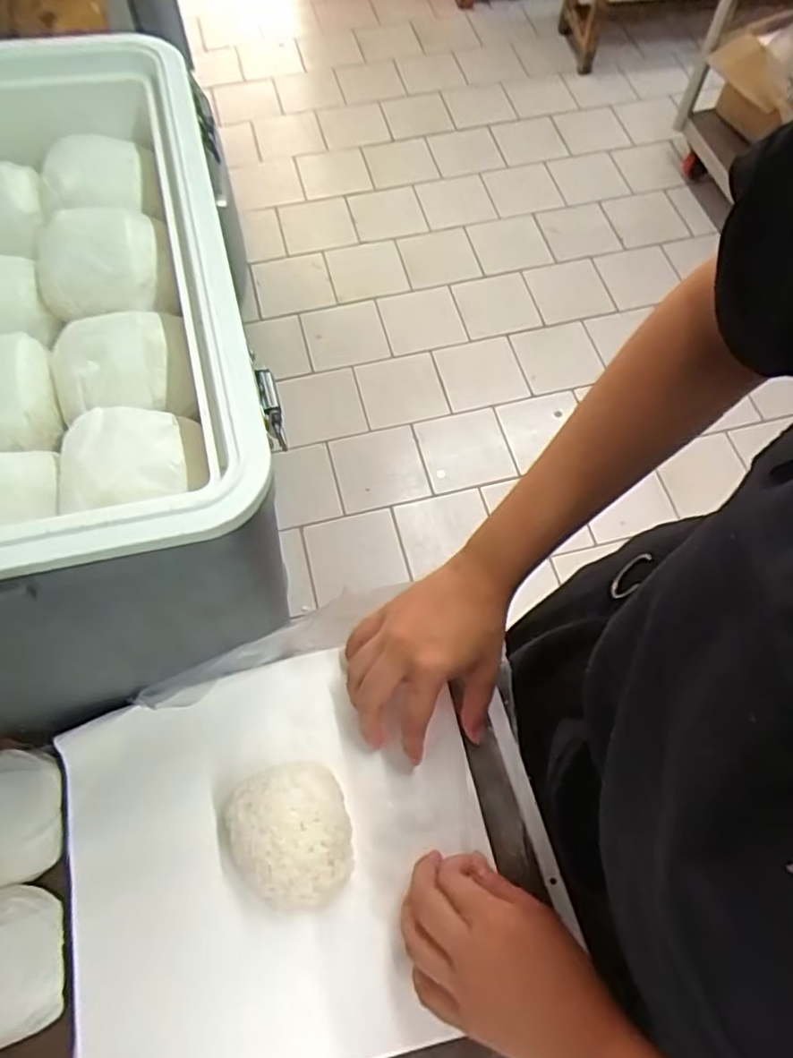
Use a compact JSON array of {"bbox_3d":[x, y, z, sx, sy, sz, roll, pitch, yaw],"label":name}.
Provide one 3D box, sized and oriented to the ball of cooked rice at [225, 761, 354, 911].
[{"bbox_3d":[-0.069,0.198,0.420,0.078,0.039,0.084,-17,66,-8],"label":"ball of cooked rice"}]

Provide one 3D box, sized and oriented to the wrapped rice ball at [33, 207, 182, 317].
[{"bbox_3d":[-0.174,-0.161,0.384,0.075,0.040,0.070,-17,66,-8],"label":"wrapped rice ball"}]

